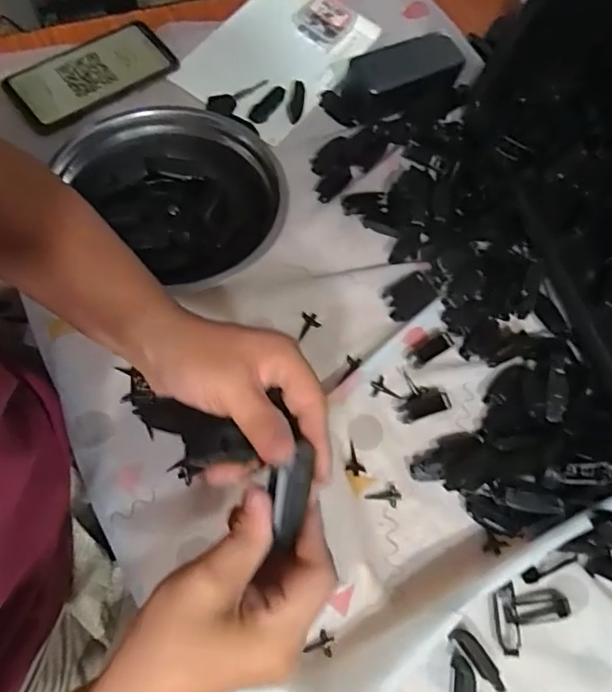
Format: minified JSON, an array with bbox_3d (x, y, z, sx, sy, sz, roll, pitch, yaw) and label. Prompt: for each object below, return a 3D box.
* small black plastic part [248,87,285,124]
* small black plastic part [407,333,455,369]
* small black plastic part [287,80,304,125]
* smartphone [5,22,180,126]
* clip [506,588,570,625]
[{"bbox_3d":[-0.044,-0.266,0.572,0.021,0.011,0.049,31,68,5],"label":"small black plastic part"},{"bbox_3d":[0.119,0.004,0.499,0.047,0.004,0.016,-29,76,-17],"label":"small black plastic part"},{"bbox_3d":[-0.010,-0.270,0.576,0.016,0.012,0.051,10,68,-4],"label":"small black plastic part"},{"bbox_3d":[-0.223,-0.290,0.552,0.164,0.013,0.076,-33,83,-18],"label":"smartphone"},{"bbox_3d":[0.193,0.217,0.433,0.053,0.006,0.023,-6,70,-10],"label":"clip"}]

